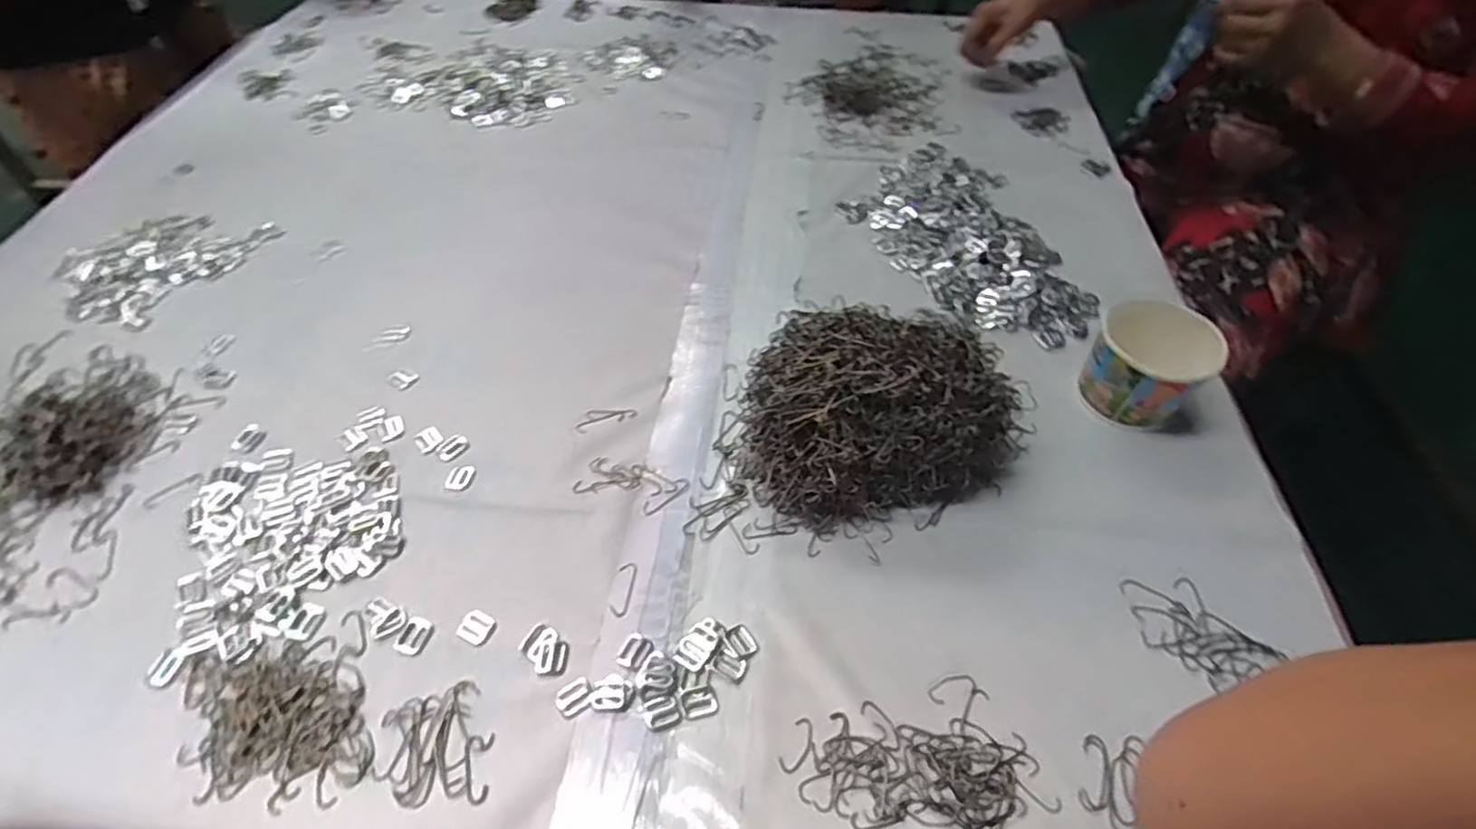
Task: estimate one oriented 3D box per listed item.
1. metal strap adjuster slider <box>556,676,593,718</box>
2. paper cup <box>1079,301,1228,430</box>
[{"bbox_3d":[-0.104,0.180,0.429,0.023,0.004,0.019,-28,58,-21],"label":"metal strap adjuster slider"},{"bbox_3d":[0.338,-0.041,0.559,0.088,0.076,0.083,1,52,-1],"label":"paper cup"}]

